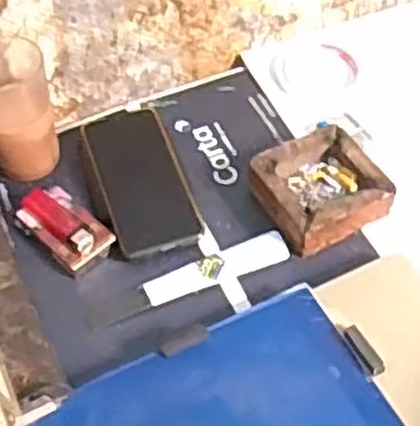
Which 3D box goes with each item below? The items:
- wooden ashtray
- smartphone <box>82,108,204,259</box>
[{"bbox_3d":[0.097,-0.021,0.674,0.100,0.039,0.098,-23,53,-15],"label":"wooden ashtray"},{"bbox_3d":[-0.068,-0.036,0.717,0.075,0.011,0.176,-16,52,-9],"label":"smartphone"}]

